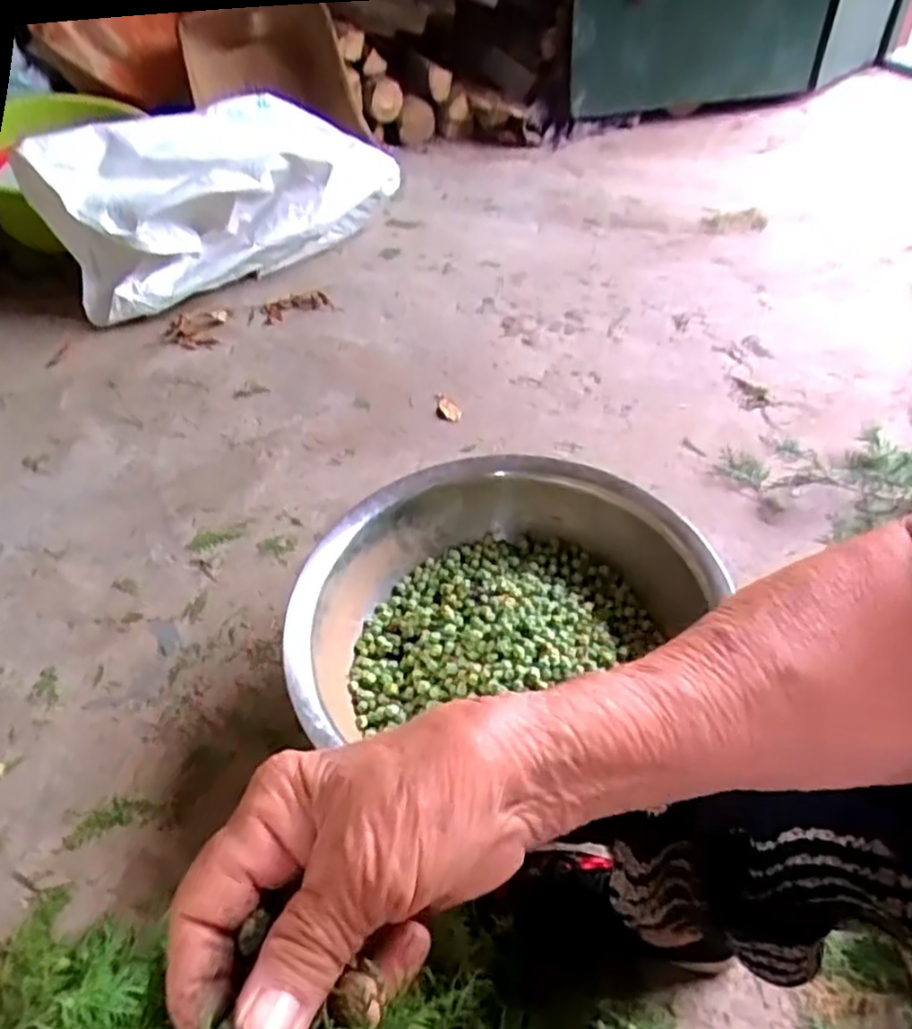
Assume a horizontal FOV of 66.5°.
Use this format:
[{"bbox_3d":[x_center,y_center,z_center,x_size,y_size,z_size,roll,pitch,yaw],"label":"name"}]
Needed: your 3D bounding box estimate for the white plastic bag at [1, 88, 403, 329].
[{"bbox_3d":[-0.460,-0.656,1.434,0.280,0.306,0.657,33,57,28],"label":"white plastic bag"}]

